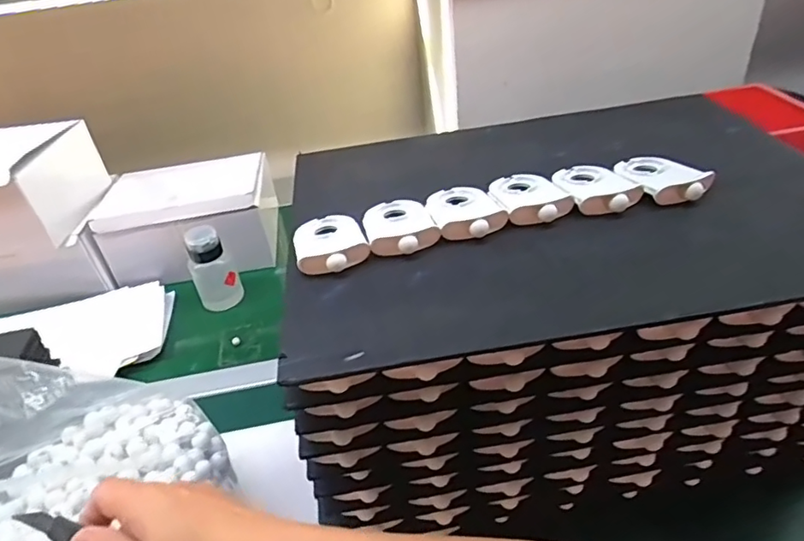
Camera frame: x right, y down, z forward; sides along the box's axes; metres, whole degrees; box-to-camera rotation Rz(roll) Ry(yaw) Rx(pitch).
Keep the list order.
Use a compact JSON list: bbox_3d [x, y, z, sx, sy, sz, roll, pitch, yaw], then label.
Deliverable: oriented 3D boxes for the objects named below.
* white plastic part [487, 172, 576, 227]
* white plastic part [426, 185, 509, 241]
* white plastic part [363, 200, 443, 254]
[{"bbox_3d":[0.113,-0.070,0.499,0.057,0.015,0.085,-10,37,-4],"label":"white plastic part"},{"bbox_3d":[0.054,-0.057,0.492,0.057,0.014,0.086,-11,37,-6],"label":"white plastic part"},{"bbox_3d":[-0.004,-0.042,0.484,0.058,0.018,0.091,-13,37,-8],"label":"white plastic part"}]

